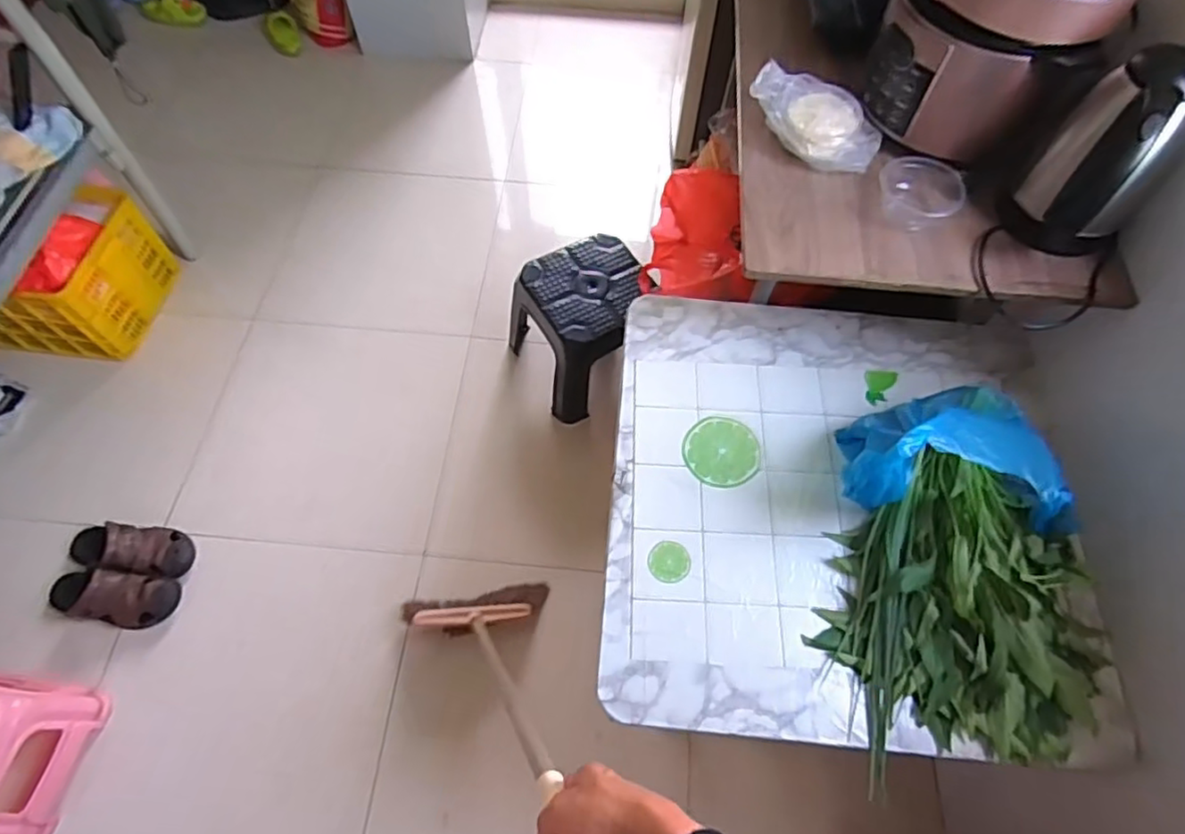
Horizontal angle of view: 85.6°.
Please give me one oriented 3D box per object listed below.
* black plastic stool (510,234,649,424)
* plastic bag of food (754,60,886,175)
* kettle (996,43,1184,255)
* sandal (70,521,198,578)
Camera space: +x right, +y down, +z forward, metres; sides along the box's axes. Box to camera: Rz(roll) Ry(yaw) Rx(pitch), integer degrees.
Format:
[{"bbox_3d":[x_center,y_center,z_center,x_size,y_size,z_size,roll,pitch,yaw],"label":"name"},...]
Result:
[{"bbox_3d":[-0.016,-0.205,1.519,0.295,0.276,0.297,-26,65,-15],"label":"black plastic stool"},{"bbox_3d":[0.330,-0.439,0.936,0.118,0.064,0.202,-32,67,-17],"label":"plastic bag of food"},{"bbox_3d":[0.626,-0.309,0.785,0.131,0.218,0.135,-36,68,-19],"label":"kettle"},{"bbox_3d":[-1.002,0.280,1.379,0.281,0.098,0.114,9,62,3],"label":"sandal"}]

